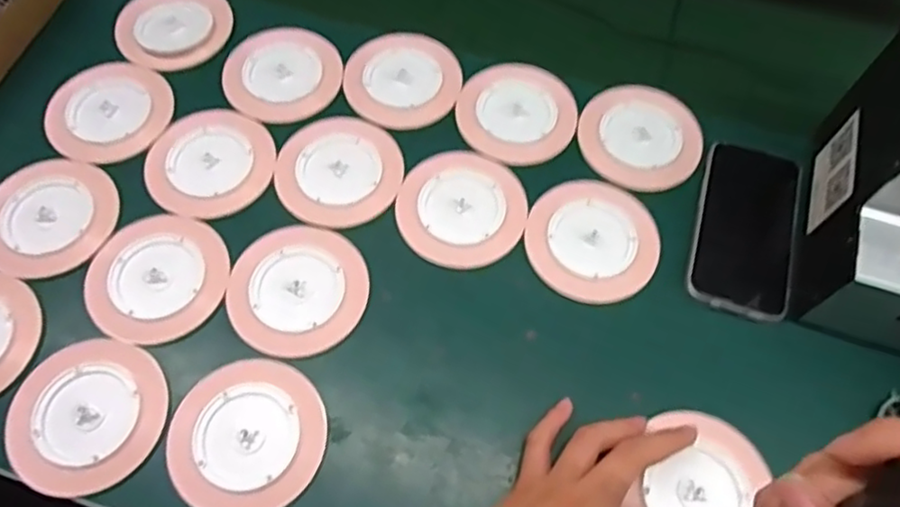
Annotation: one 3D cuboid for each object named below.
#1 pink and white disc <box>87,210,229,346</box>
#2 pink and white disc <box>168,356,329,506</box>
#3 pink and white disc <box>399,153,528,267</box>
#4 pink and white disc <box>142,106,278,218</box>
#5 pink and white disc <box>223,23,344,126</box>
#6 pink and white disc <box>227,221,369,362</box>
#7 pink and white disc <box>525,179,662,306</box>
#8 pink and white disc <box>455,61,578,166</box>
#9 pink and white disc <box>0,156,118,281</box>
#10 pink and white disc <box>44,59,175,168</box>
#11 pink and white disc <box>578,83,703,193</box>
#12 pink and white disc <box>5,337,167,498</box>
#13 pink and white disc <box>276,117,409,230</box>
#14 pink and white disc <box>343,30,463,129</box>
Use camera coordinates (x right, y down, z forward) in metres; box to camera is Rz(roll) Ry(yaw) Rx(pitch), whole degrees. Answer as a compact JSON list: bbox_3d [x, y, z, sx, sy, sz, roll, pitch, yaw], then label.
[{"bbox_3d":[-0.216,0.013,0.479,0.094,0.005,0.103,1,62,-2],"label":"pink and white disc"},{"bbox_3d":[-0.134,0.120,0.429,0.098,0.005,0.099,1,62,-2],"label":"pink and white disc"},{"bbox_3d":[0.009,-0.038,0.509,0.097,0.004,0.100,1,62,-2],"label":"pink and white disc"},{"bbox_3d":[-0.195,-0.076,0.522,0.097,0.006,0.098,1,62,-2],"label":"pink and white disc"},{"bbox_3d":[-0.147,-0.158,0.566,0.099,0.007,0.104,1,62,-2],"label":"pink and white disc"},{"bbox_3d":[-0.112,0.026,0.477,0.096,0.008,0.102,1,62,-2],"label":"pink and white disc"},{"bbox_3d":[0.110,-0.012,0.498,0.098,0.004,0.099,1,62,-2],"label":"pink and white disc"},{"bbox_3d":[0.058,-0.122,0.554,0.098,0.006,0.103,1,62,-2],"label":"pink and white disc"},{"bbox_3d":[-0.308,-0.031,0.497,0.094,0.004,0.102,1,62,-2],"label":"pink and white disc"},{"bbox_3d":[-0.285,-0.120,0.544,0.096,0.007,0.104,1,62,-2],"label":"pink and white disc"},{"bbox_3d":[0.157,-0.098,0.538,0.091,0.014,0.098,1,62,-2],"label":"pink and white disc"},{"bbox_3d":[-0.243,0.108,0.434,0.098,0.009,0.099,1,62,-2],"label":"pink and white disc"},{"bbox_3d":[-0.089,-0.067,0.522,0.097,0.005,0.101,1,62,-2],"label":"pink and white disc"},{"bbox_3d":[-0.042,-0.156,0.568,0.098,0.007,0.104,1,62,-2],"label":"pink and white disc"}]

